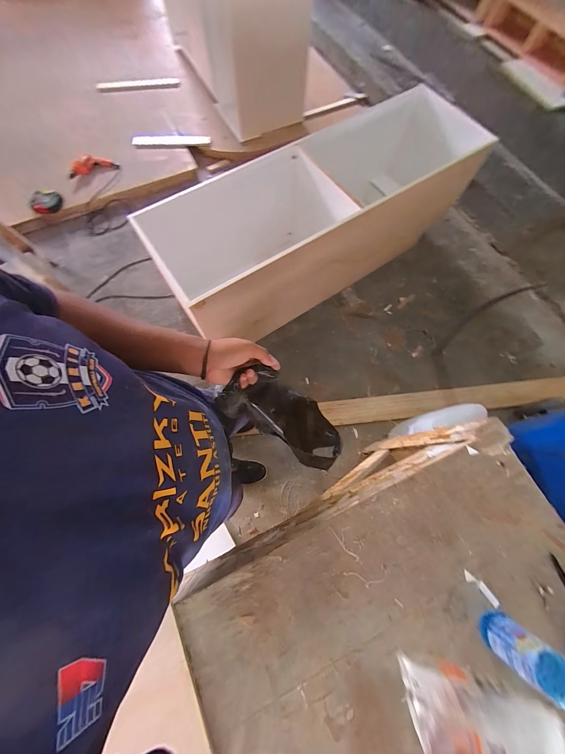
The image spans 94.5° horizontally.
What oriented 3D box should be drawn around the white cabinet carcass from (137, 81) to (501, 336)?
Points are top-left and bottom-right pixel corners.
[{"bbox_3d":[0.135,-0.783,1.392,1.465,0.538,0.578,-33,76,-11],"label":"white cabinet carcass"}]

